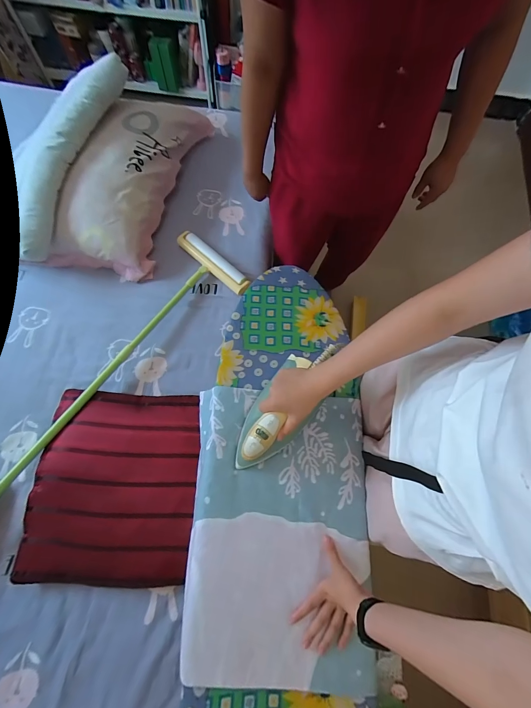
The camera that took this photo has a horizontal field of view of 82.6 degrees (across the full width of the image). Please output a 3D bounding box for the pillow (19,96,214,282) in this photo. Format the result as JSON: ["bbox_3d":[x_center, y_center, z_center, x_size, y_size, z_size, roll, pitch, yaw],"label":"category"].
[{"bbox_3d":[-0.433,-0.570,0.948,0.301,0.180,0.671,14,71,2],"label":"pillow"}]

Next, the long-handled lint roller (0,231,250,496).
[{"bbox_3d":[-0.437,0.011,0.808,0.260,0.076,0.916,39,75,12],"label":"long-handled lint roller"}]

